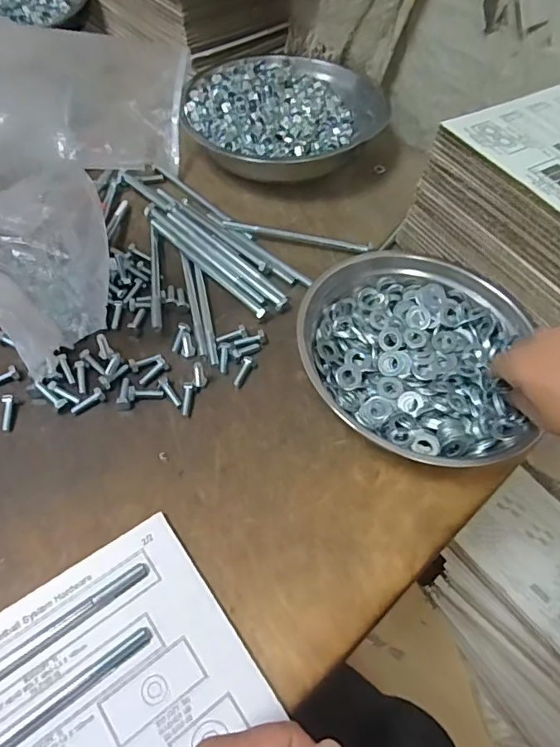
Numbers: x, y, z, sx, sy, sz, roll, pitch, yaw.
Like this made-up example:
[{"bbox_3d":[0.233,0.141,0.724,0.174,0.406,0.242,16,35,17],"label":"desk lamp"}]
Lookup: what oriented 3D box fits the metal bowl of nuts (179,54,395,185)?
[{"bbox_3d":[0.001,-0.335,0.668,0.262,0.050,0.205,-21,60,-17],"label":"metal bowl of nuts"}]

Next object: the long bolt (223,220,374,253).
[{"bbox_3d":[0.021,-0.153,0.577,0.165,0.013,0.015,8,56,2],"label":"long bolt"}]

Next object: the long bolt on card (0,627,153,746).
[{"bbox_3d":[-0.150,0.213,0.317,0.155,0.014,0.013,-31,63,-22],"label":"long bolt on card"}]

